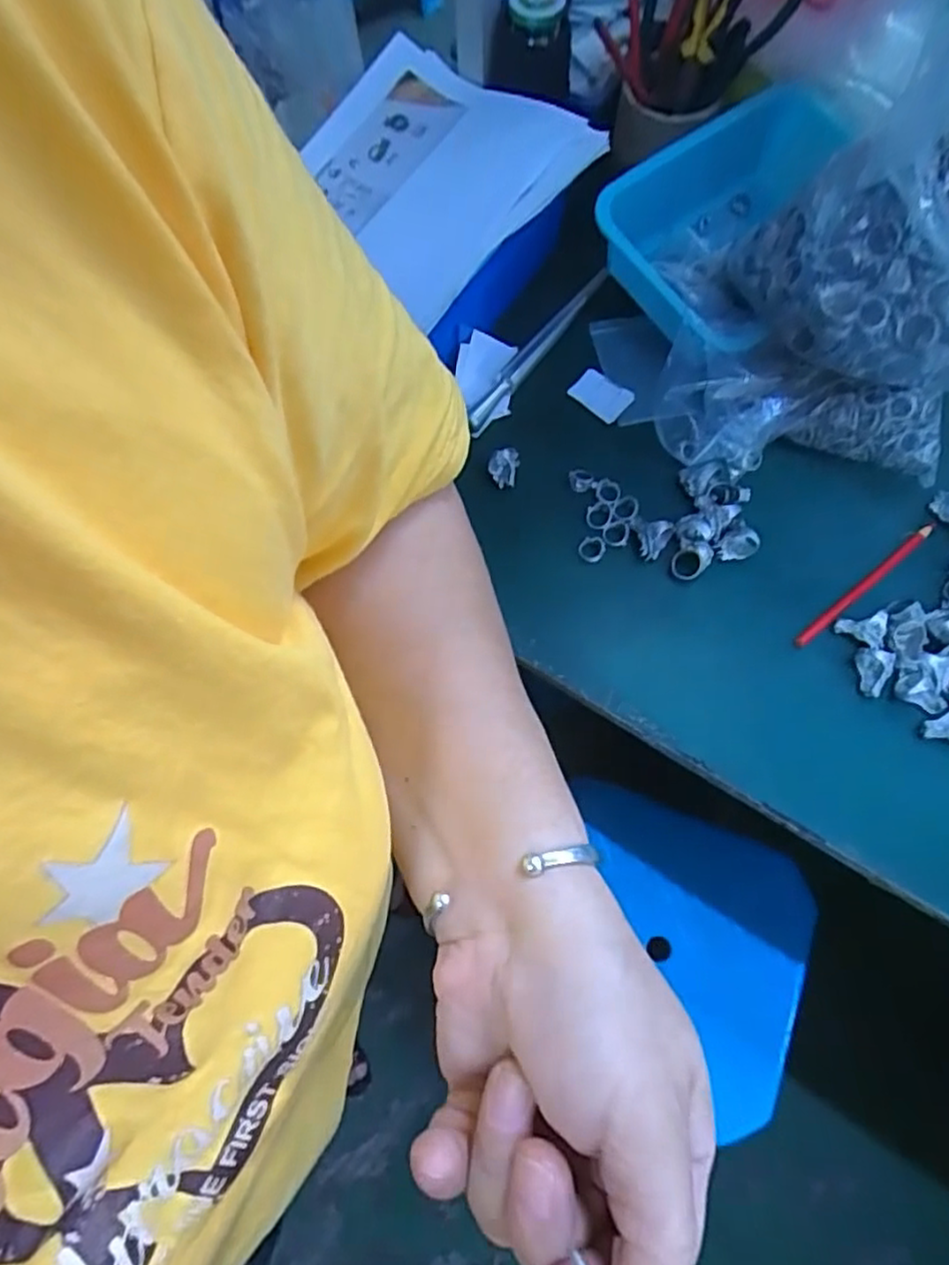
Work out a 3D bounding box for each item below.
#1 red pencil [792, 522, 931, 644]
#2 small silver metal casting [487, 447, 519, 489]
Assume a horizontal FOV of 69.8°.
[{"bbox_3d":[0.322,-0.040,0.557,0.158,0.008,0.011,-38,73,-11],"label":"red pencil"},{"bbox_3d":[0.026,-0.147,0.608,0.026,0.020,0.030,11,70,6],"label":"small silver metal casting"}]

